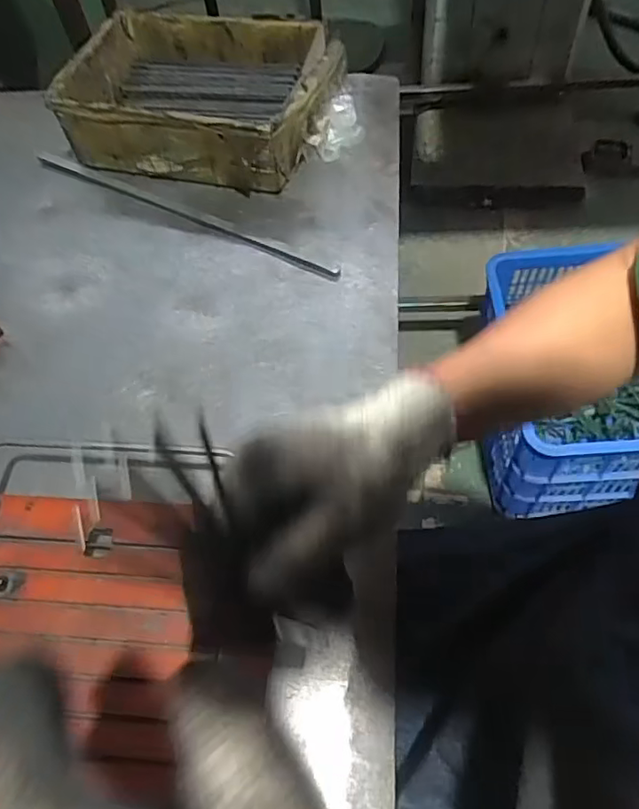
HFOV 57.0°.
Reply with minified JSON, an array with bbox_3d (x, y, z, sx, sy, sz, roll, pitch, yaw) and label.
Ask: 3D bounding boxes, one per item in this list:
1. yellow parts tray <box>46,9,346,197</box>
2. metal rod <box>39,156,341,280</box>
[{"bbox_3d":[-0.118,-0.318,0.601,0.250,0.075,0.179,13,62,11],"label":"yellow parts tray"},{"bbox_3d":[-0.139,-0.185,0.571,0.357,0.006,0.006,26,65,18],"label":"metal rod"}]

